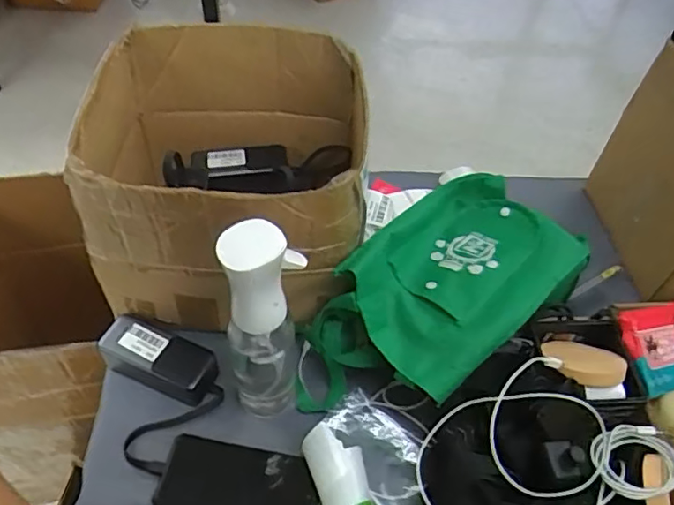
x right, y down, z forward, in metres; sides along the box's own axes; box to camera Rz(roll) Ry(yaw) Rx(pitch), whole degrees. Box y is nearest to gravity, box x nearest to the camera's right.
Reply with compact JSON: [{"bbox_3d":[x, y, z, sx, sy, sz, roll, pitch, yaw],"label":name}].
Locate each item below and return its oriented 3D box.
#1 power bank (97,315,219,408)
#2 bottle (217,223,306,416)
[{"bbox_3d":[-0.205,0.126,0.647,0.139,0.049,0.056,20,51,11],"label":"power bank"},{"bbox_3d":[-0.072,0.077,0.550,0.073,0.270,0.054,-3,50,-8],"label":"bottle"}]

